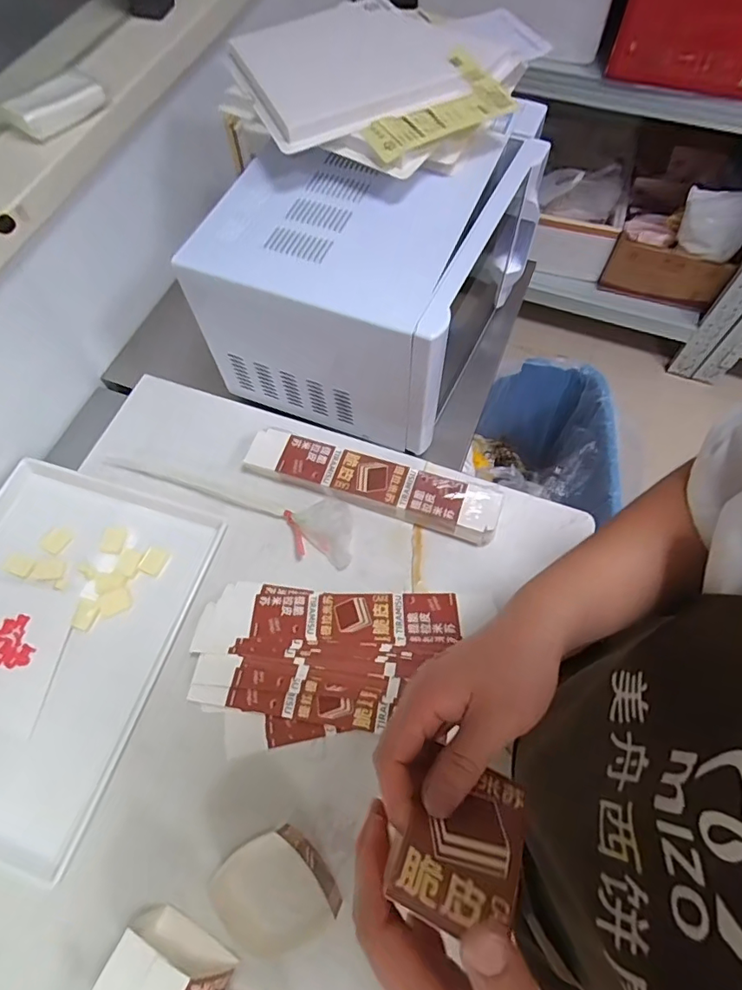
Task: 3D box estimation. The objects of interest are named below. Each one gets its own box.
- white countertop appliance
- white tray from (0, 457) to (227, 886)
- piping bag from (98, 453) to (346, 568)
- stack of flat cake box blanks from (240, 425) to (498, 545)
[{"bbox_3d":[0.011,-0.306,0.730,0.324,0.276,0.396,25,68,13],"label":"white countertop appliance"},{"bbox_3d":[-0.426,0.175,0.645,0.338,0.015,0.429,15,66,9],"label":"white tray"},{"bbox_3d":[-0.204,0.014,0.699,0.374,0.019,0.085,13,66,7],"label":"piping bag"},{"bbox_3d":[-0.001,-0.017,0.703,0.347,0.040,0.064,17,66,9],"label":"stack of flat cake box blanks"}]

